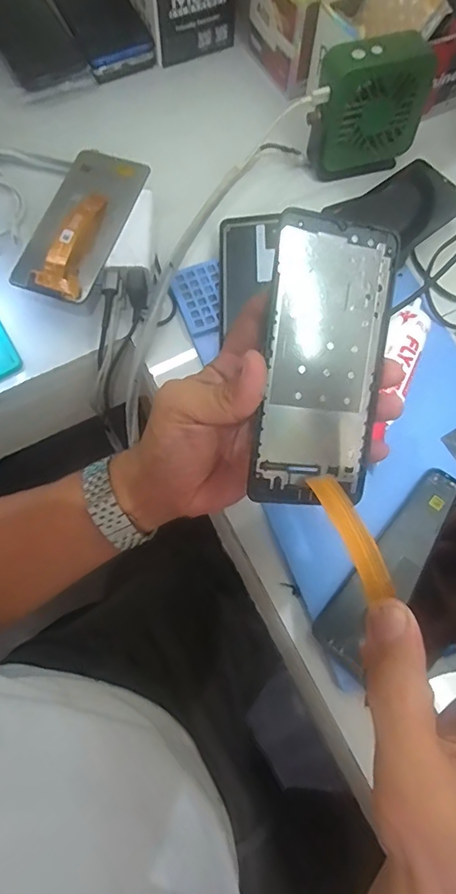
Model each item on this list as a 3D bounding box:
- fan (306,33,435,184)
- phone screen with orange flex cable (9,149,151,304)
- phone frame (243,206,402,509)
[{"bbox_3d":[0.132,-0.320,0.481,0.110,0.105,0.043,-12,71,-5],"label":"fan"},{"bbox_3d":[-0.130,-0.201,0.441,0.072,0.024,0.154,18,71,5],"label":"phone screen with orange flex cable"},{"bbox_3d":[0.055,-0.046,0.290,0.073,0.004,0.159,4,98,-17],"label":"phone frame"}]

